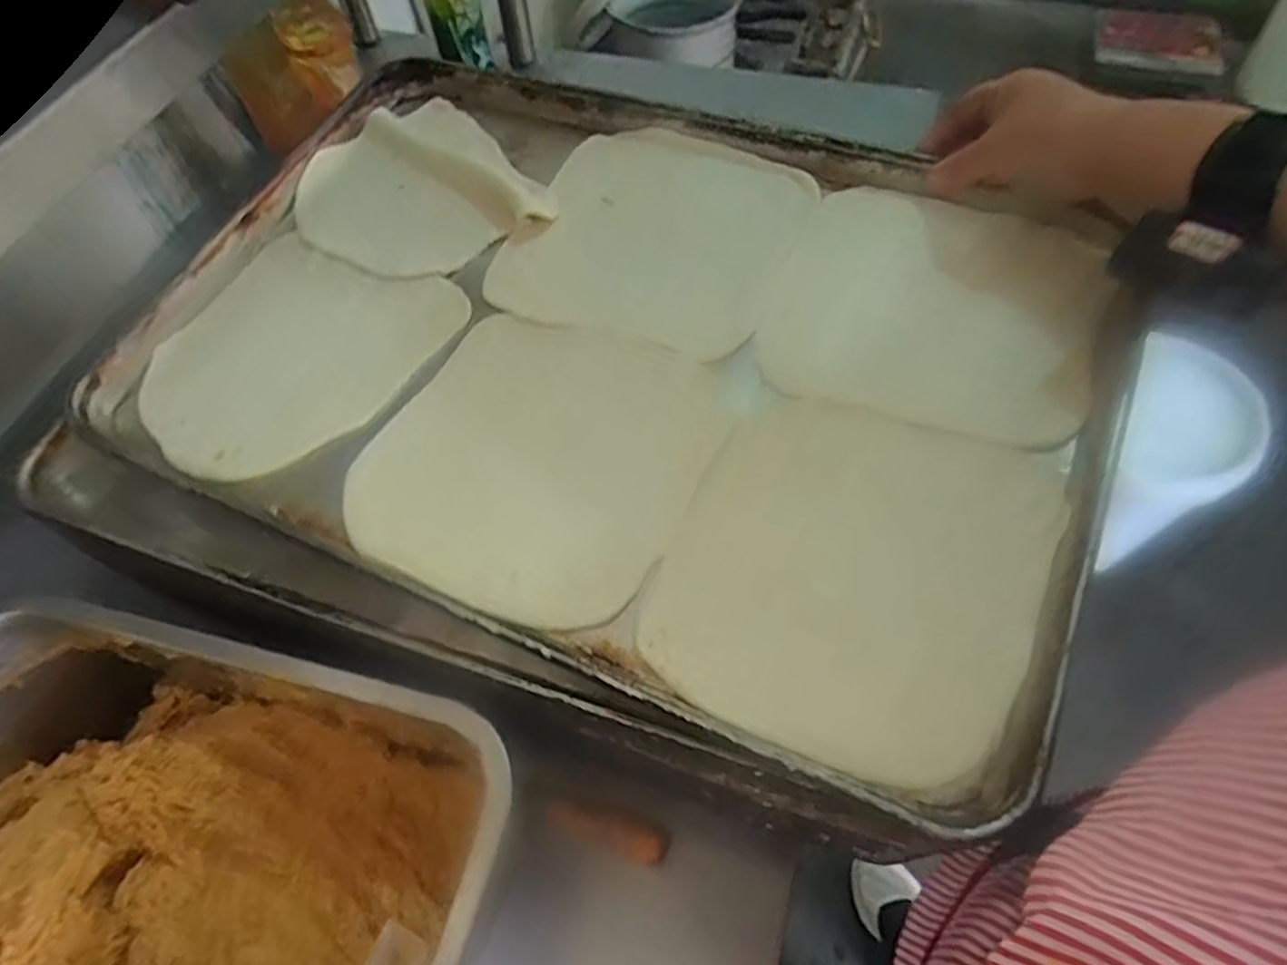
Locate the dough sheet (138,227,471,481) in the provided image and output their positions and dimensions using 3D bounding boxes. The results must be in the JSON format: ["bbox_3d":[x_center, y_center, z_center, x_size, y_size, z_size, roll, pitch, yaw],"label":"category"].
[{"bbox_3d":[-0.238,-0.088,0.492,0.170,0.020,0.189,27,64,19],"label":"dough sheet"}]

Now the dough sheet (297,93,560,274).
[{"bbox_3d":[-0.174,-0.219,0.551,0.156,0.018,0.185,-35,62,-17],"label":"dough sheet"}]

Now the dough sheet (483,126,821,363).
[{"bbox_3d":[0.007,-0.172,0.516,0.183,0.019,0.187,25,70,14],"label":"dough sheet"}]

